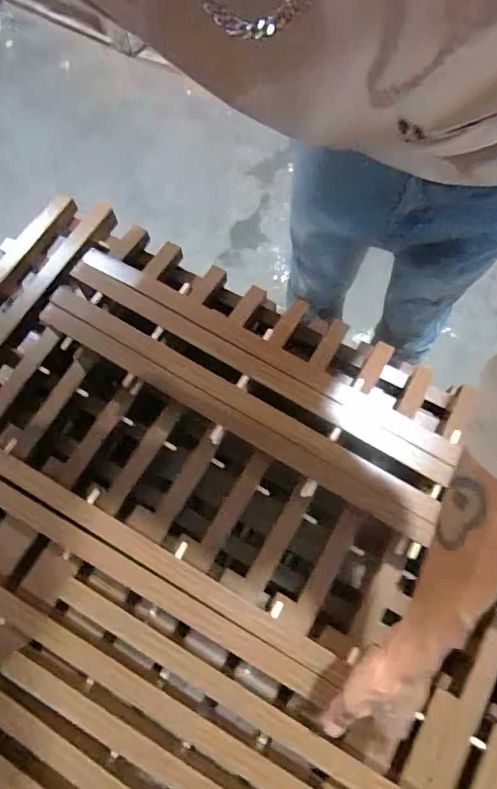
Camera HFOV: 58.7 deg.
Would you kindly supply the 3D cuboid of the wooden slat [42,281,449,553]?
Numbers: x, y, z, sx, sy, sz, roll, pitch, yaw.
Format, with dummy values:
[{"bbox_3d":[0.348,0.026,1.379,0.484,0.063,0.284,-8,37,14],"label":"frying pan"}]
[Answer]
[{"bbox_3d":[-0.029,0.012,0.542,0.531,0.027,0.061,29,74,9],"label":"wooden slat"}]

